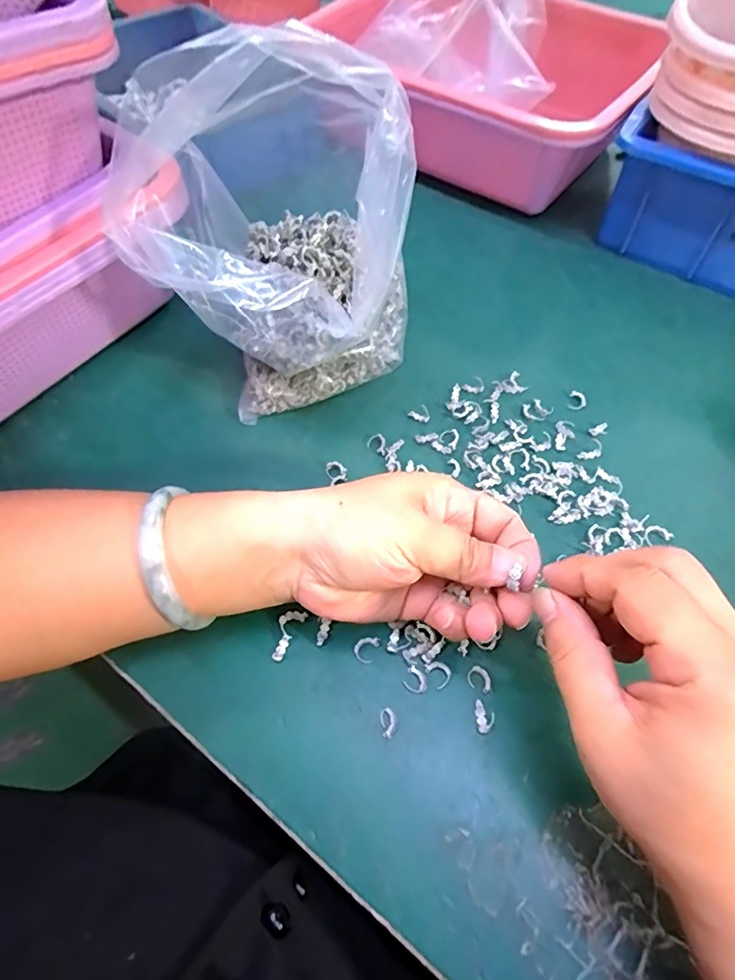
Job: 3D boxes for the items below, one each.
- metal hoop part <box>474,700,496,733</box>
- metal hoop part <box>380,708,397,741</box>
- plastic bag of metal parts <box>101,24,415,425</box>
[{"bbox_3d":[0.056,0.107,0.244,0.009,0.004,0.014,-4,60,0],"label":"metal hoop part"},{"bbox_3d":[0.010,0.110,0.243,0.007,0.004,0.013,-8,60,-3],"label":"metal hoop part"},{"bbox_3d":[-0.057,-0.138,0.298,0.165,0.170,0.119,-1,60,-1],"label":"plastic bag of metal parts"}]

